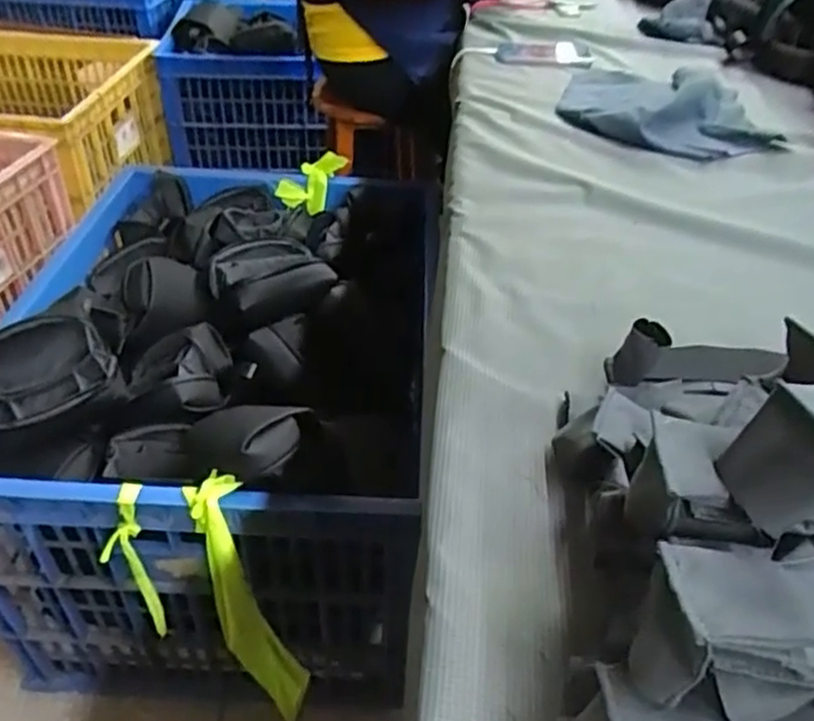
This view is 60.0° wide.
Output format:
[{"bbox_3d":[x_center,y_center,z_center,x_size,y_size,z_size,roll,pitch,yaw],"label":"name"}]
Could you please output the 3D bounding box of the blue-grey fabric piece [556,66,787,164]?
[{"bbox_3d":[0.328,-0.338,0.898,0.260,0.044,0.291,11,40,9],"label":"blue-grey fabric piece"}]

